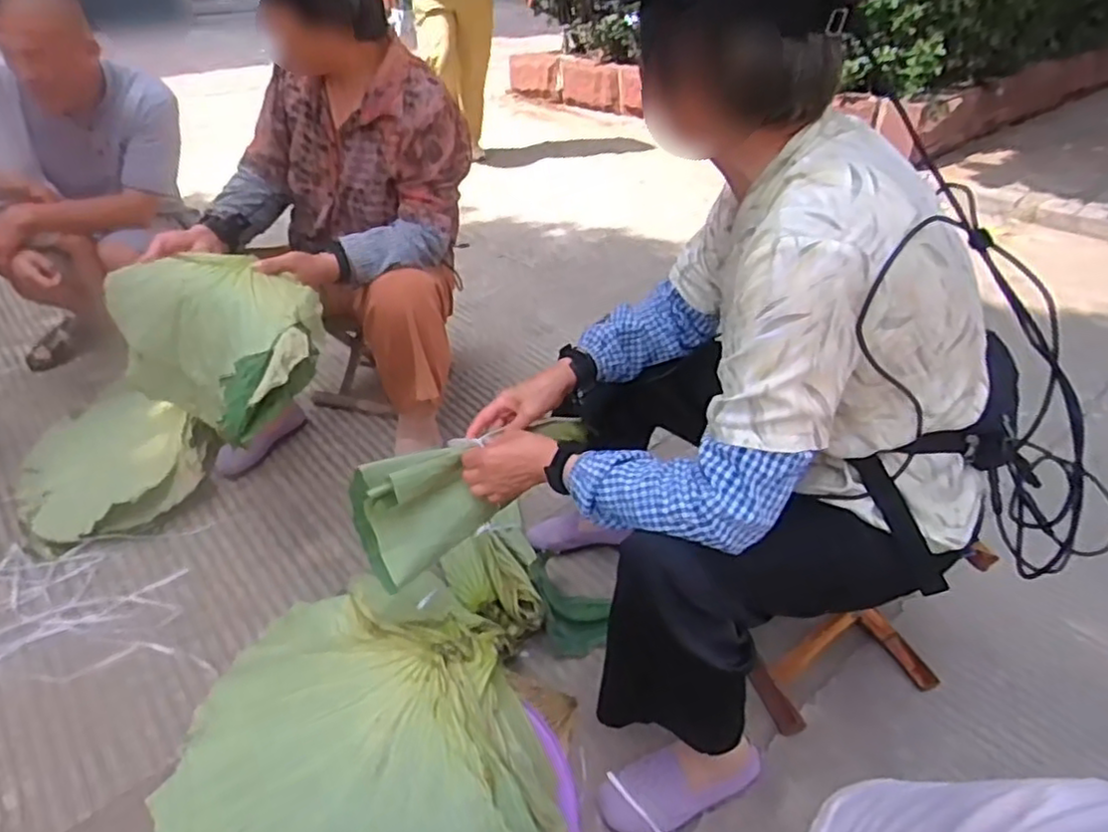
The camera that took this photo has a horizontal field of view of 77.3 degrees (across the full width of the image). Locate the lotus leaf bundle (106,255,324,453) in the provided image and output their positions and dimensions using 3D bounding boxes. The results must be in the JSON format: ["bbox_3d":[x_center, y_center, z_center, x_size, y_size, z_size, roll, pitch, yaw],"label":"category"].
[{"bbox_3d":[-0.535,-0.118,1.153,0.368,0.220,0.214,25,43,33],"label":"lotus leaf bundle"}]

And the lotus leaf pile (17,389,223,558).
[{"bbox_3d":[-0.967,0.095,1.527,0.379,0.107,0.473,-23,42,-29],"label":"lotus leaf pile"}]

